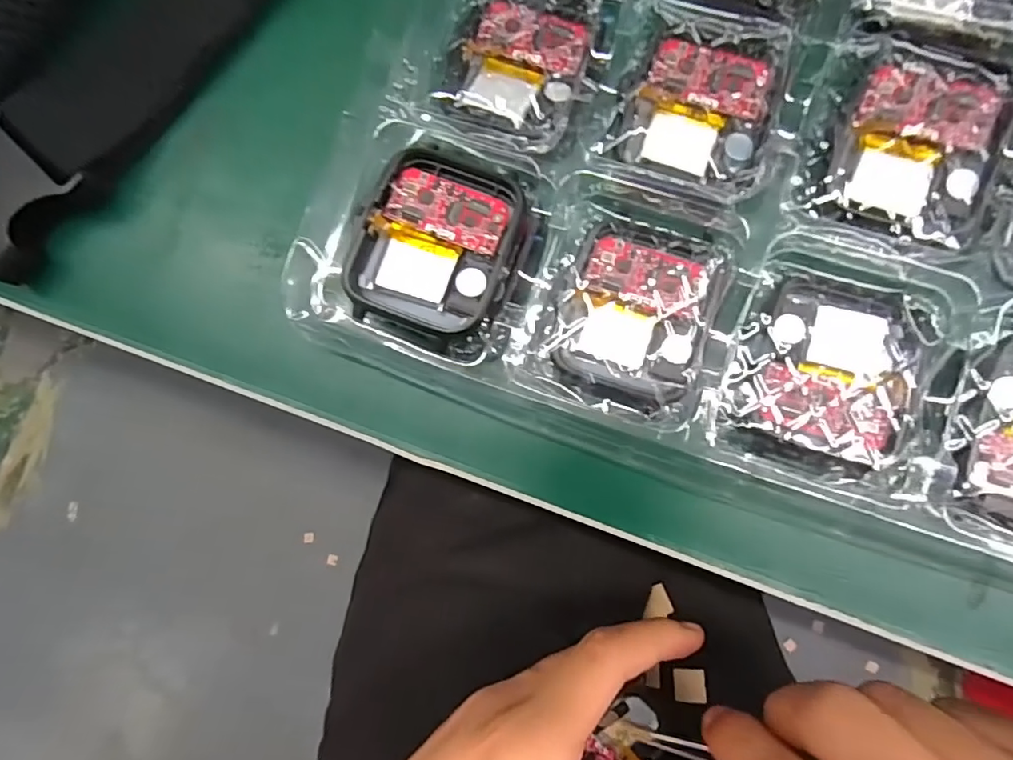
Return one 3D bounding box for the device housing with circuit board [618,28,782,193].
[{"bbox_3d":[0.051,-0.070,0.141,0.036,0.006,0.036,20,85,7],"label":"device housing with circuit board"}]

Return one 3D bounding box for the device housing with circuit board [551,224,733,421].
[{"bbox_3d":[0.033,-0.016,0.137,0.037,0.010,0.043,15,85,7],"label":"device housing with circuit board"}]

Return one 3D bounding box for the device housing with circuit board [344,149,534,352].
[{"bbox_3d":[-0.016,-0.033,0.134,0.039,0.008,0.047,21,85,7],"label":"device housing with circuit board"}]

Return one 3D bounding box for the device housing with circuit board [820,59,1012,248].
[{"bbox_3d":[0.100,-0.056,0.131,0.036,0.010,0.038,23,86,7],"label":"device housing with circuit board"}]

